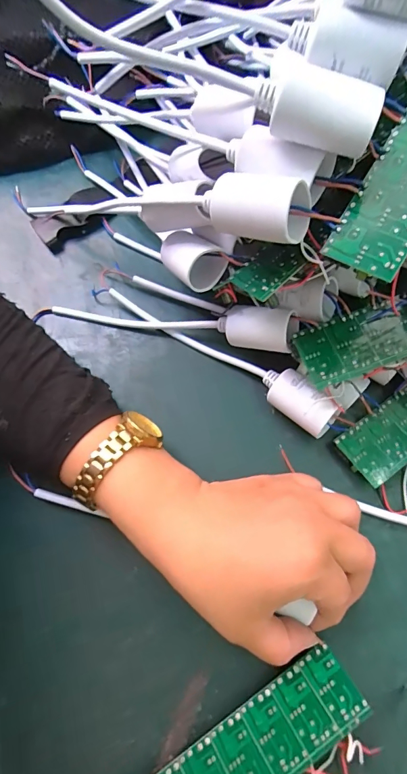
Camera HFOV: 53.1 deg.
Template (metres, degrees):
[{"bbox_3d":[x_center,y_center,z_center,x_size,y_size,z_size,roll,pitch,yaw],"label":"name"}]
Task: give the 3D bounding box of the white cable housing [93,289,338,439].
[{"bbox_3d":[0.005,-0.029,0.282,0.192,0.036,0.026,34,77,12],"label":"white cable housing"}]

